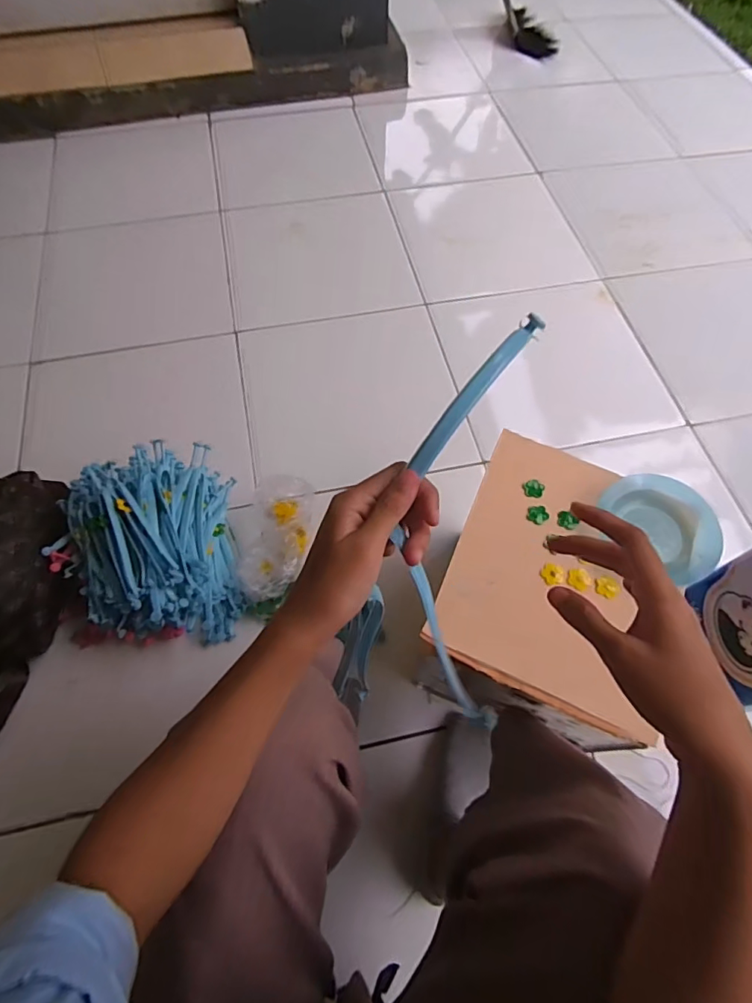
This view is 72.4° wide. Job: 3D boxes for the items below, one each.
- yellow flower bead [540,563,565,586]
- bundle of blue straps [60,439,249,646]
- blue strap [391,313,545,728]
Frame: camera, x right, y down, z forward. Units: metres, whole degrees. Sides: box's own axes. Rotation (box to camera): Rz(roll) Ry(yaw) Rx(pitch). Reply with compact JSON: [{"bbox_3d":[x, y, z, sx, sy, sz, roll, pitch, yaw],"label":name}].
[{"bbox_3d":[0.194,0.079,0.562,0.024,0.010,0.028,37,68,17],"label":"yellow flower bead"},{"bbox_3d":[-0.323,0.062,0.727,0.239,0.130,0.238,-19,64,-10],"label":"bundle of blue straps"},{"bbox_3d":[0.051,0.017,0.307,0.078,0.010,0.253,2,99,-21],"label":"blue strap"}]

